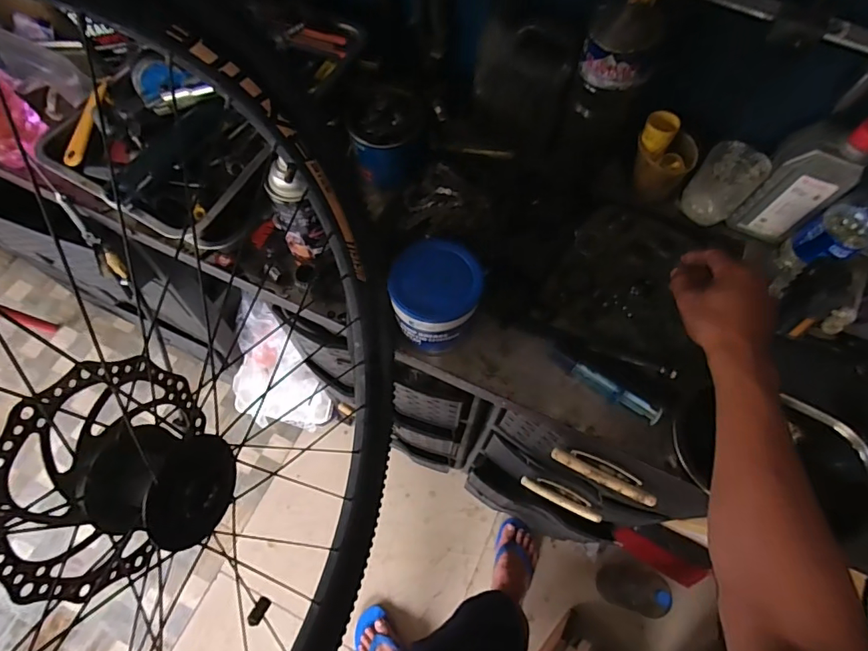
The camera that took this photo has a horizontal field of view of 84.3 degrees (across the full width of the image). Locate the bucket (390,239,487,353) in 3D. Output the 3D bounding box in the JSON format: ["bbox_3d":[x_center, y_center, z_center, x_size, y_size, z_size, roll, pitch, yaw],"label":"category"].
[{"bbox_3d":[0.001,-0.029,0.552,0.095,0.089,0.102,0,66,0],"label":"bucket"}]

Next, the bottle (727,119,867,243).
[{"bbox_3d":[0.446,-0.176,0.587,0.080,0.169,0.049,26,68,11],"label":"bottle"}]

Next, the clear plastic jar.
[{"bbox_3d":[0.376,-0.182,0.633,0.070,0.094,0.064,0,66,0],"label":"clear plastic jar"}]

